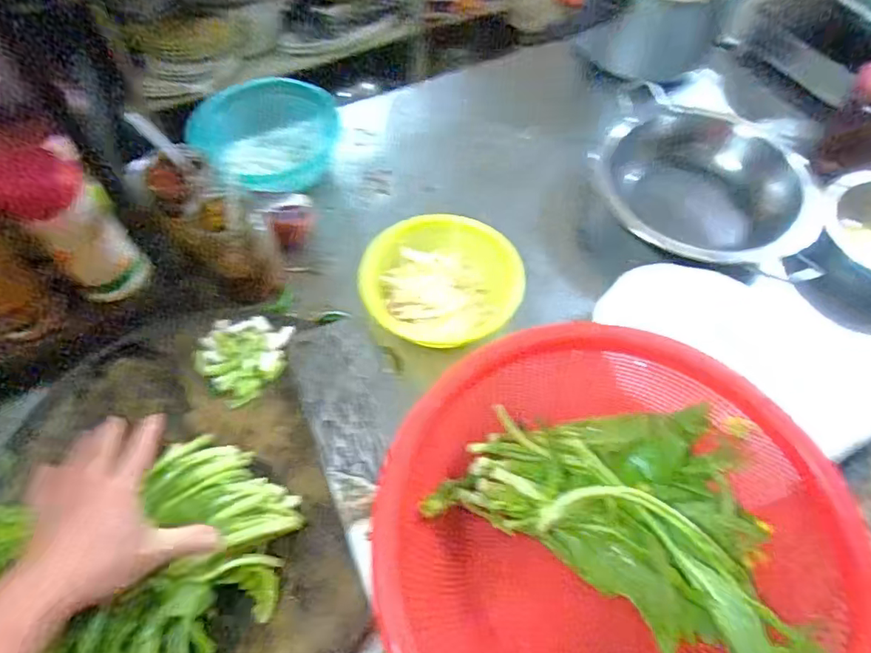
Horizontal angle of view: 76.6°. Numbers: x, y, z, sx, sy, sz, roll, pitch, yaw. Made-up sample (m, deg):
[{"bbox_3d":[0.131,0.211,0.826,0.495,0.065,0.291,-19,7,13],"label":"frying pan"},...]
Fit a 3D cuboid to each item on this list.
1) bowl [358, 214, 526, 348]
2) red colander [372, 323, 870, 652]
[{"bbox_3d":[0.012,-0.058,0.673,0.181,0.065,0.189,1,58,-1],"label":"bowl"},{"bbox_3d":[0.138,0.191,0.485,0.367,0.155,0.331,-2,58,-3],"label":"red colander"}]

